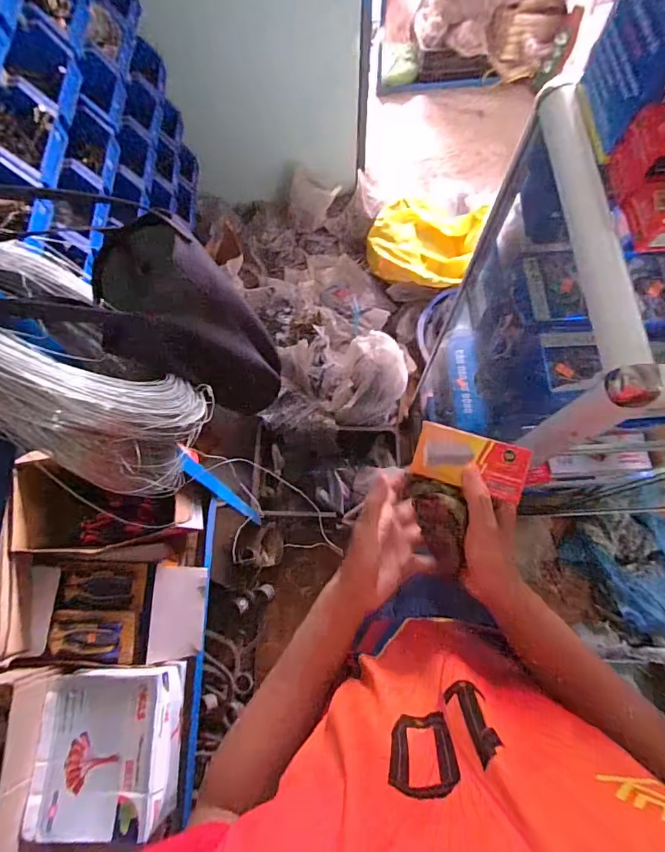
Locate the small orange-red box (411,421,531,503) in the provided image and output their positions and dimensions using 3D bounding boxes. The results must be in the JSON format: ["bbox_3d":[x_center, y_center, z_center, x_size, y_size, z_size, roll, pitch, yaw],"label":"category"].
[{"bbox_3d":[0.138,0.036,0.461,0.109,0.019,0.054,15,73,17],"label":"small orange-red box"}]

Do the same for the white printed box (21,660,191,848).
[{"bbox_3d":[-0.319,0.460,0.661,0.179,0.076,0.200,0,72,1],"label":"white printed box"}]

